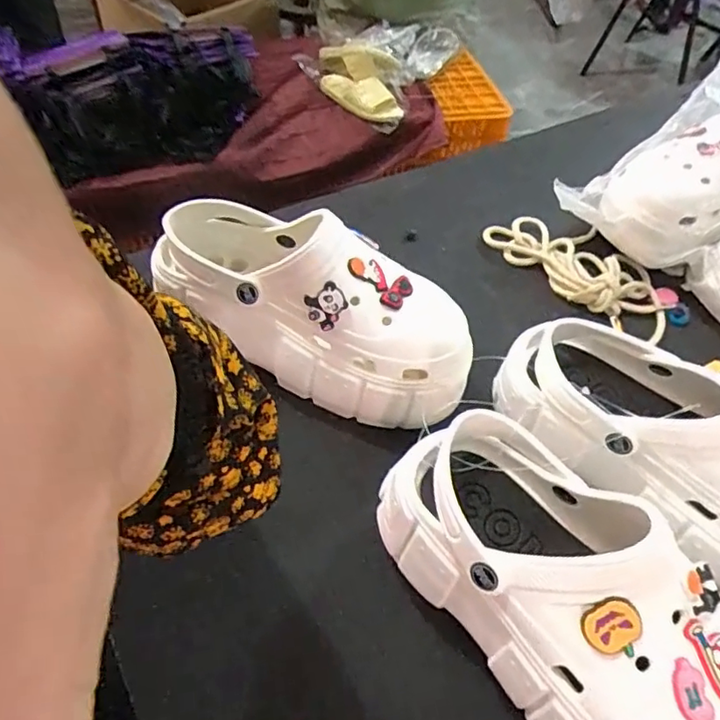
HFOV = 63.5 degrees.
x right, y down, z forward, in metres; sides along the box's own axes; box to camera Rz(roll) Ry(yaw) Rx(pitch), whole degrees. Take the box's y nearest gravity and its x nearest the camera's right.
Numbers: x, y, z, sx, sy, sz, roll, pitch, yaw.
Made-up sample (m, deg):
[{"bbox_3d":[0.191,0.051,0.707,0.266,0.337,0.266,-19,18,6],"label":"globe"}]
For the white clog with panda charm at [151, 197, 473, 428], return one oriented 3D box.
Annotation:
[{"bbox_3d":[-0.037,-0.038,0.434,0.245,0.118,0.096,18,53,8],"label":"white clog with panda charm"}]

